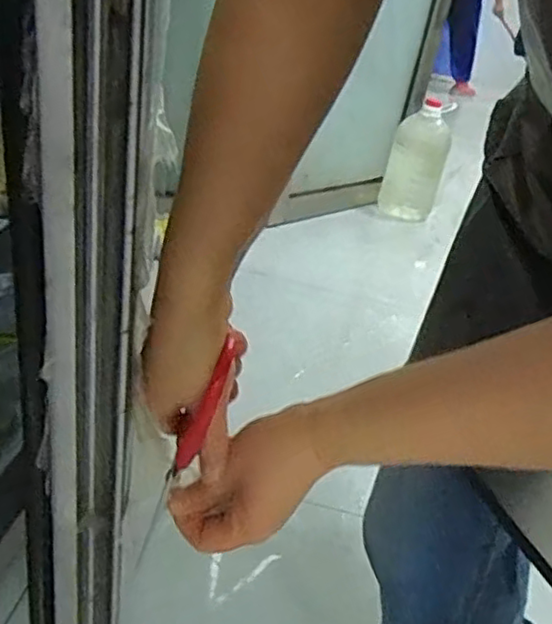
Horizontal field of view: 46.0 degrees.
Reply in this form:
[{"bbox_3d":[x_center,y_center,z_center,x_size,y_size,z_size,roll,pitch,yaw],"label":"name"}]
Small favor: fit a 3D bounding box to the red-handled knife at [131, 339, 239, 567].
[{"bbox_3d":[-0.058,0.091,0.387,0.013,0.168,0.016,15,26,-22],"label":"red-handled knife"}]

